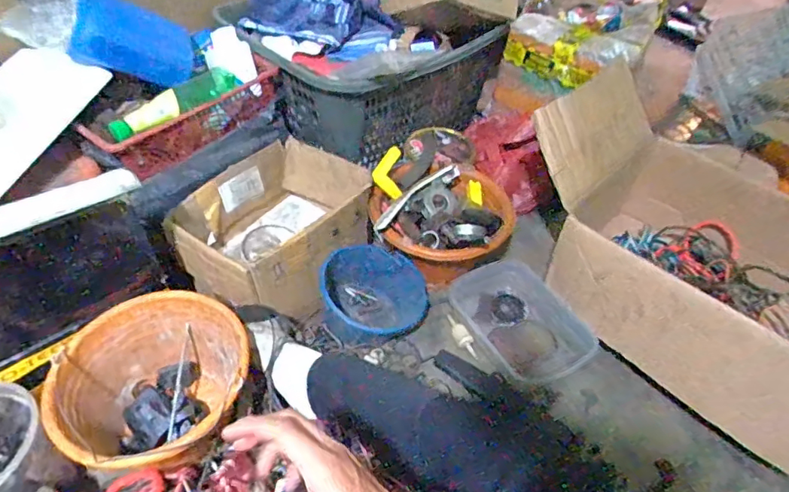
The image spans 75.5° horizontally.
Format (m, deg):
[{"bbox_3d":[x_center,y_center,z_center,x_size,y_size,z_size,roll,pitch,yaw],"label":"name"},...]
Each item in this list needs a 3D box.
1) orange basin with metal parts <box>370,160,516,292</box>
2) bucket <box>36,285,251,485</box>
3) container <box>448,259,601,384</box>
[{"bbox_3d":[0.090,-0.047,0.976,0.260,0.135,0.244,15,48,10],"label":"orange basin with metal parts"},{"bbox_3d":[-0.341,0.207,0.760,0.247,0.174,0.215,-15,50,-17],"label":"bucket"},{"bbox_3d":[0.222,0.128,0.927,0.184,0.059,0.254,-22,53,-22],"label":"container"}]

